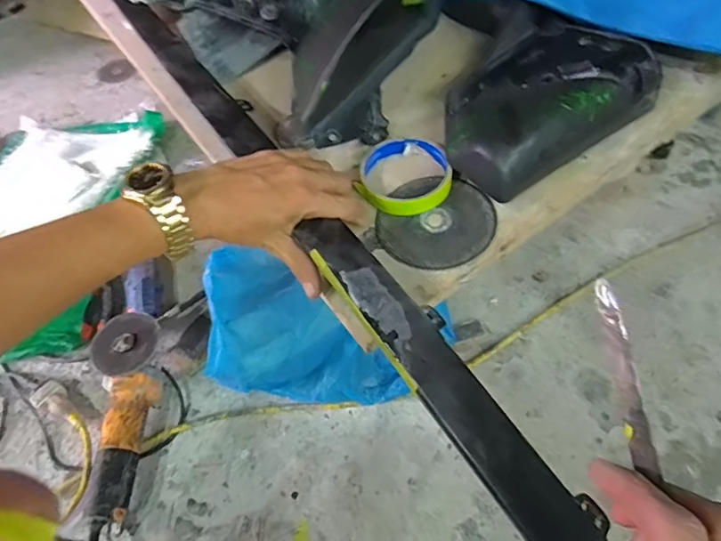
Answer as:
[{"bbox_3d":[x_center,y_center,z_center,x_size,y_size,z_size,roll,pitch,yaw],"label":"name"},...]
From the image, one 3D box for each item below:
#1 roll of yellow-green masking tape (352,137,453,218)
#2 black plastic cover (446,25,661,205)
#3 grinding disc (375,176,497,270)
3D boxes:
[{"bbox_3d":[0.042,-0.091,0.481,0.079,0.021,0.087,-13,56,-3],"label":"roll of yellow-green masking tape"},{"bbox_3d":[0.167,-0.163,0.492,0.215,0.056,0.134,-32,59,-15],"label":"black plastic cover"},{"bbox_3d":[0.067,-0.045,0.460,0.102,0.007,0.101,-3,56,4],"label":"grinding disc"}]

